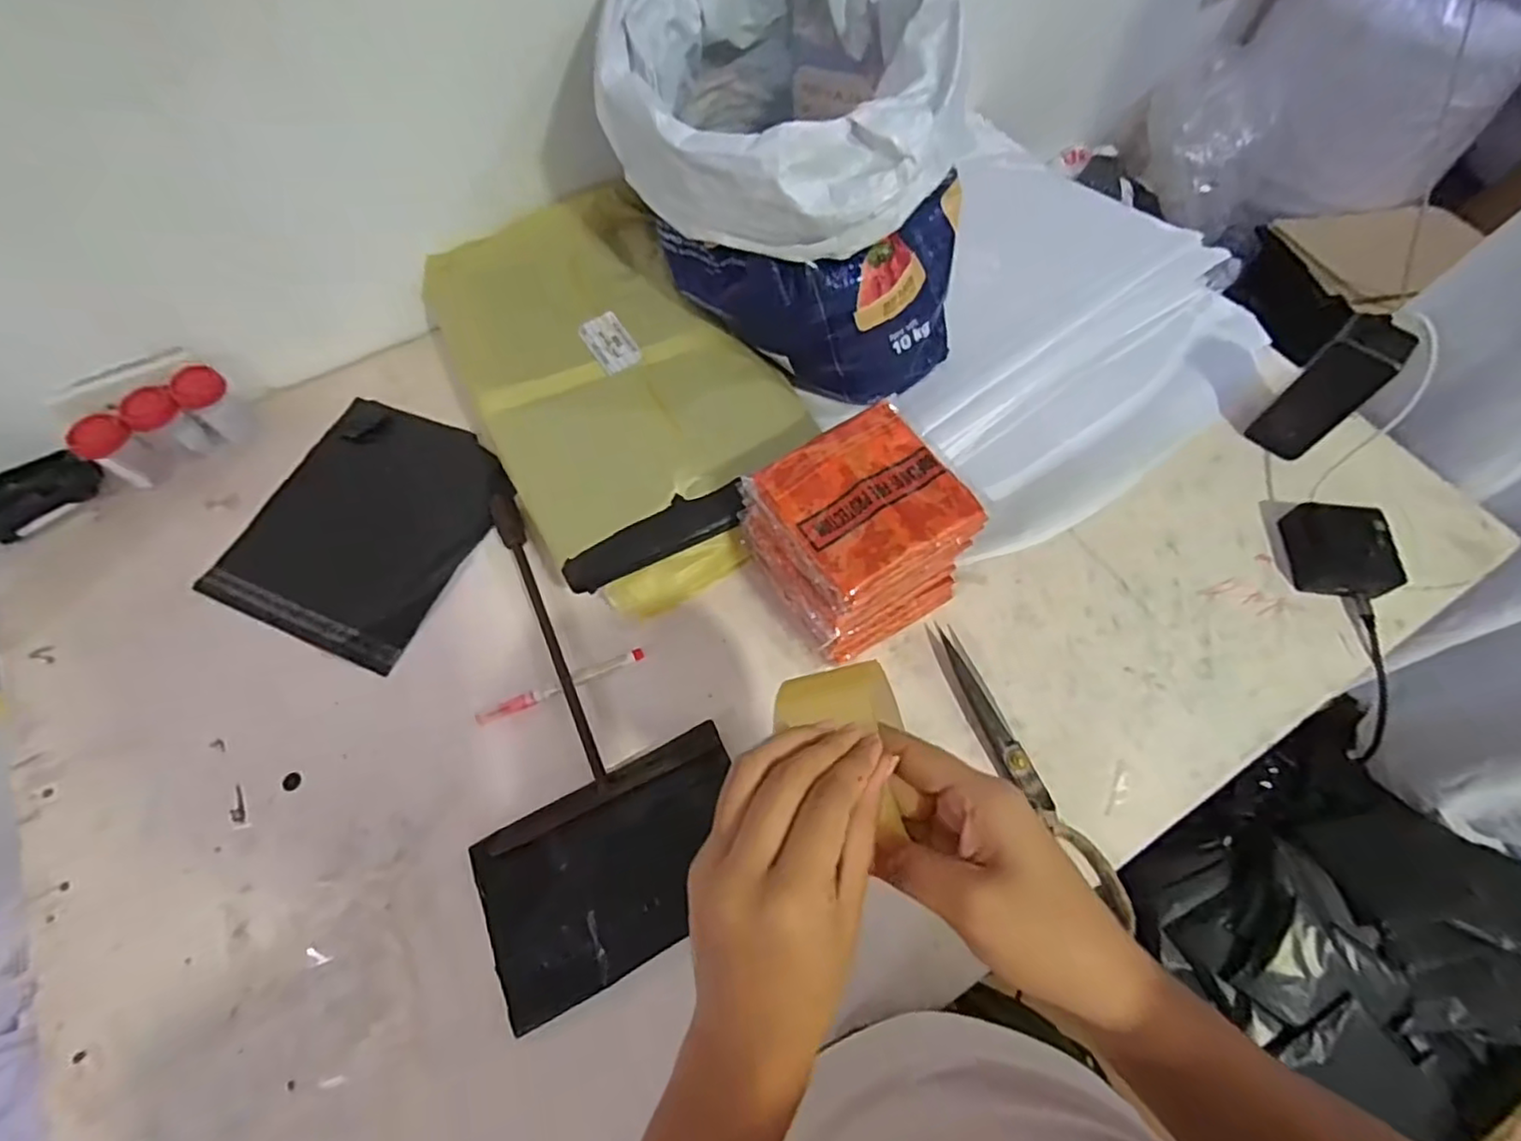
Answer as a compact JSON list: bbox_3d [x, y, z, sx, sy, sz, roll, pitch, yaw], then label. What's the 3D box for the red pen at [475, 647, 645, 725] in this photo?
[{"bbox_3d":[-0.165,0.095,0.551,0.141,0.009,0.014,-21,64,-10],"label":"red pen"}]

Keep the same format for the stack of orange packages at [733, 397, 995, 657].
[{"bbox_3d":[0.079,-0.024,0.542,0.132,0.138,0.130,-30,66,-14],"label":"stack of orange packages"}]

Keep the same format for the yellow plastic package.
[{"bbox_3d":[-0.135,-0.176,0.642,0.252,0.095,0.414,-29,66,-14],"label":"yellow plastic package"}]

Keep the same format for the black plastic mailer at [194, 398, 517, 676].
[{"bbox_3d":[-0.368,-0.048,0.631,0.214,0.011,0.241,20,65,11],"label":"black plastic mailer"}]

